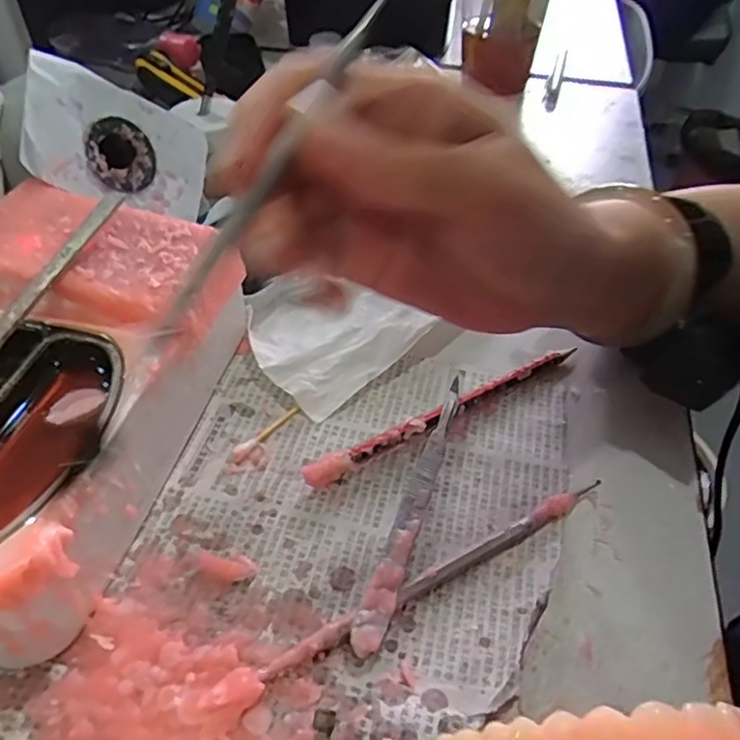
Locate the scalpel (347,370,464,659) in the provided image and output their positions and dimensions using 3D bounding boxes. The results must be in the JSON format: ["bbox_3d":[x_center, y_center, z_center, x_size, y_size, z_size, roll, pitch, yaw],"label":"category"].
[{"bbox_3d":[0.023,0.048,0.260,0.011,0.013,0.147,16,47,13],"label":"scalpel"}]

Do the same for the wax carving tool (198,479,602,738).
[{"bbox_3d":[0.020,0.079,0.230,0.176,0.012,0.012,-23,50,-23],"label":"wax carving tool"}]

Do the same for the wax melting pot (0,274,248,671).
[{"bbox_3d":[-0.135,0.017,0.256,0.106,0.056,0.188,10,46,7],"label":"wax melting pot"}]

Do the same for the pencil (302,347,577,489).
[{"bbox_3d":[0.039,0.017,0.292,0.156,0.013,0.008,-25,51,-25],"label":"pencil"}]

